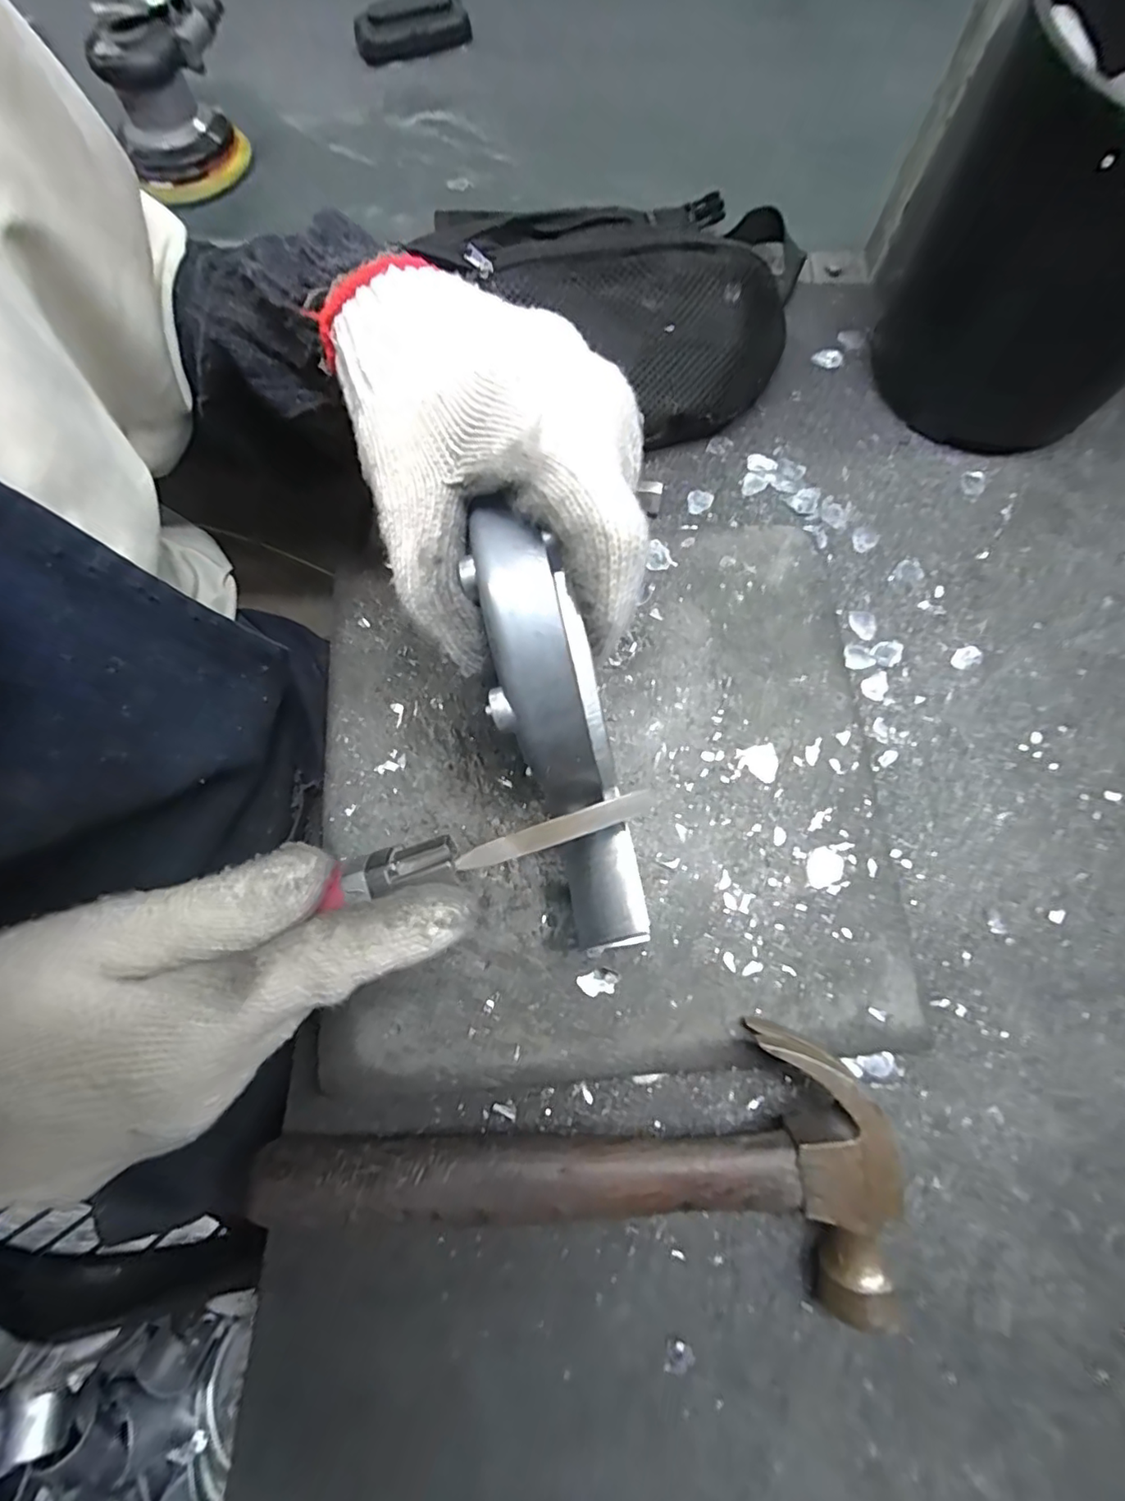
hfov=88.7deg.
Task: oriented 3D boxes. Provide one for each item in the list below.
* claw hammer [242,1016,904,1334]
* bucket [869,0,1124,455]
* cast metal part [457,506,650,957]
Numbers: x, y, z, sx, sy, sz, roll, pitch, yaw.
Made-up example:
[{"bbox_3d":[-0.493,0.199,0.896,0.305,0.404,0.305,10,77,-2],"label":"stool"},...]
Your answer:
[{"bbox_3d":[0.006,0.178,0.267,0.286,0.060,0.112,6,74,3],"label":"claw hammer"},{"bbox_3d":[0.310,-0.317,0.353,0.168,0.176,0.199,33,76,10],"label":"bucket"},{"bbox_3d":[-0.001,0.002,0.207,0.031,0.159,0.045,-19,30,-5],"label":"cast metal part"}]

